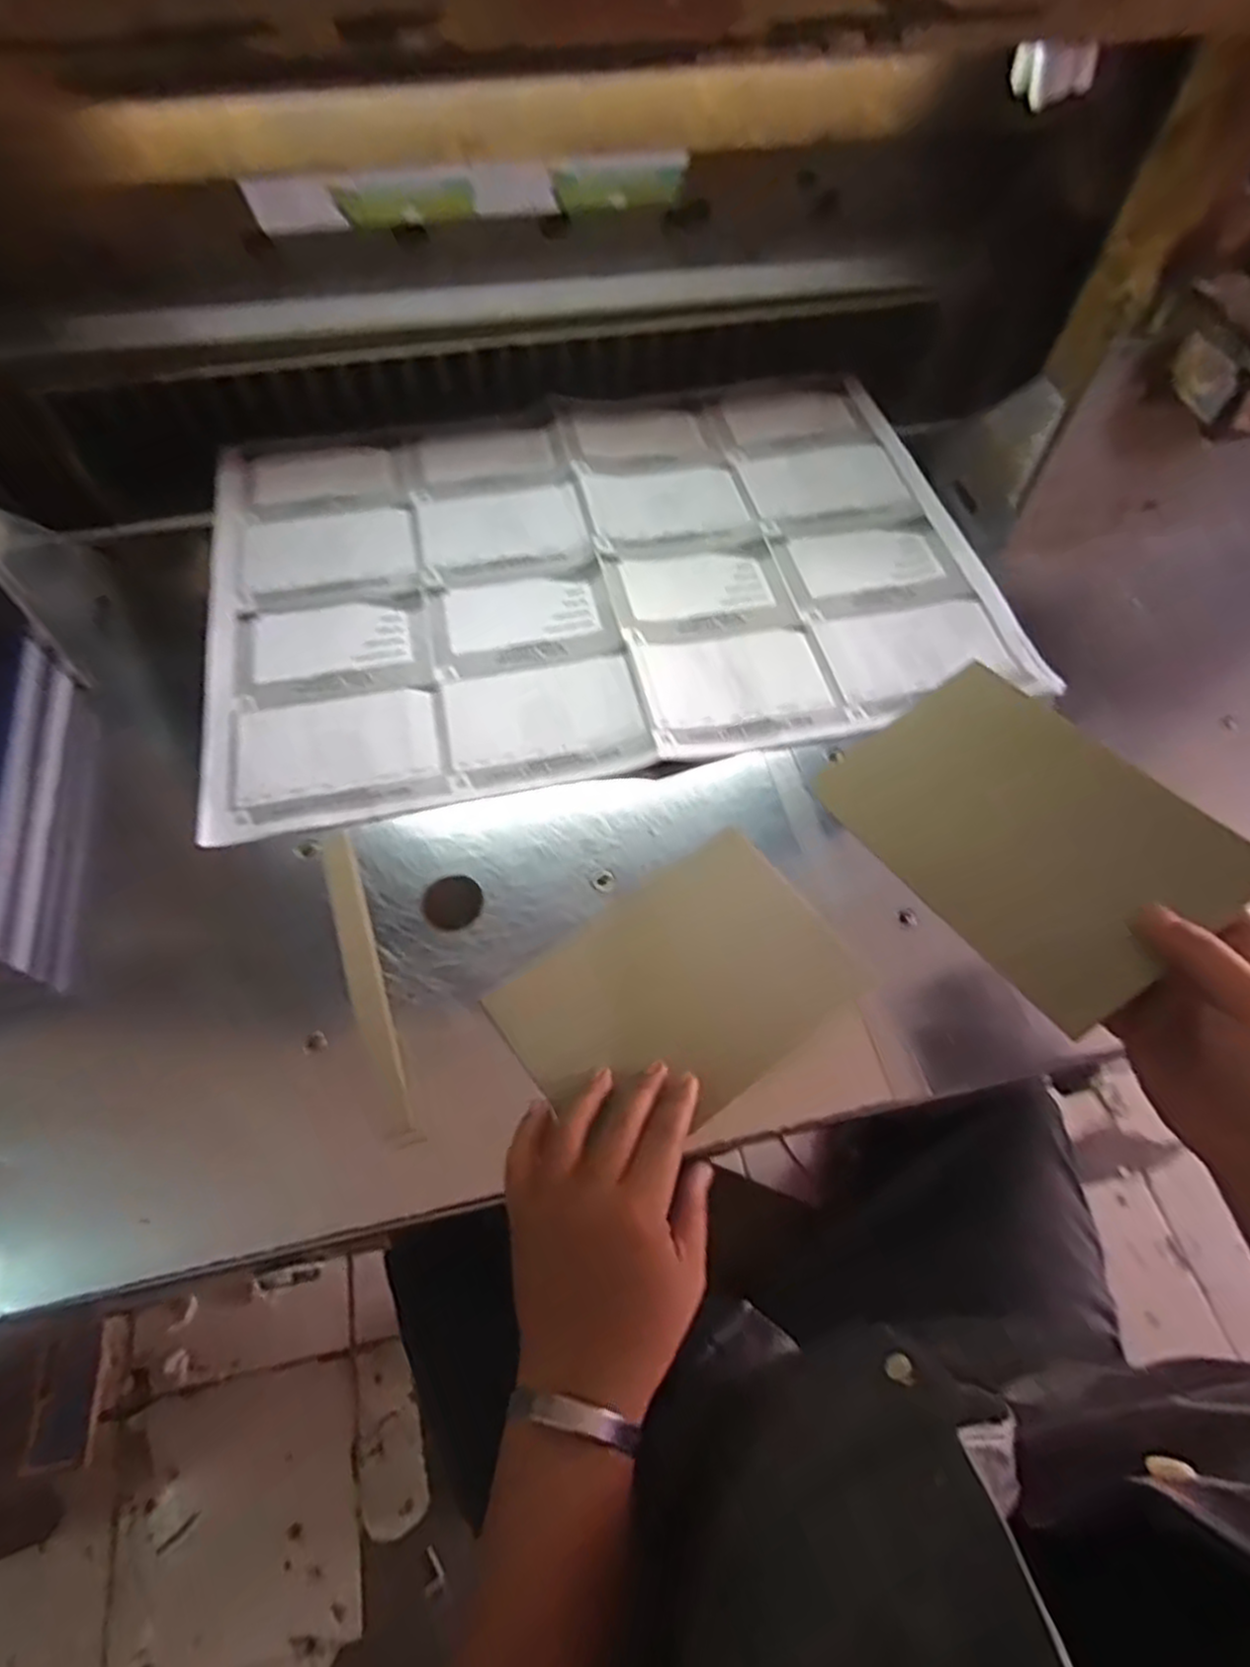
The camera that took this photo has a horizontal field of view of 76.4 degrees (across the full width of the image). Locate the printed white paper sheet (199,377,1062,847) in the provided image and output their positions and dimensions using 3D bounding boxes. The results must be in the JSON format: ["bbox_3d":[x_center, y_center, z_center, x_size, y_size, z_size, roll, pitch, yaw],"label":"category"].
[{"bbox_3d":[-0.024,-0.235,0.690,0.642,0.009,0.428,-12,63,-7],"label":"printed white paper sheet"}]

